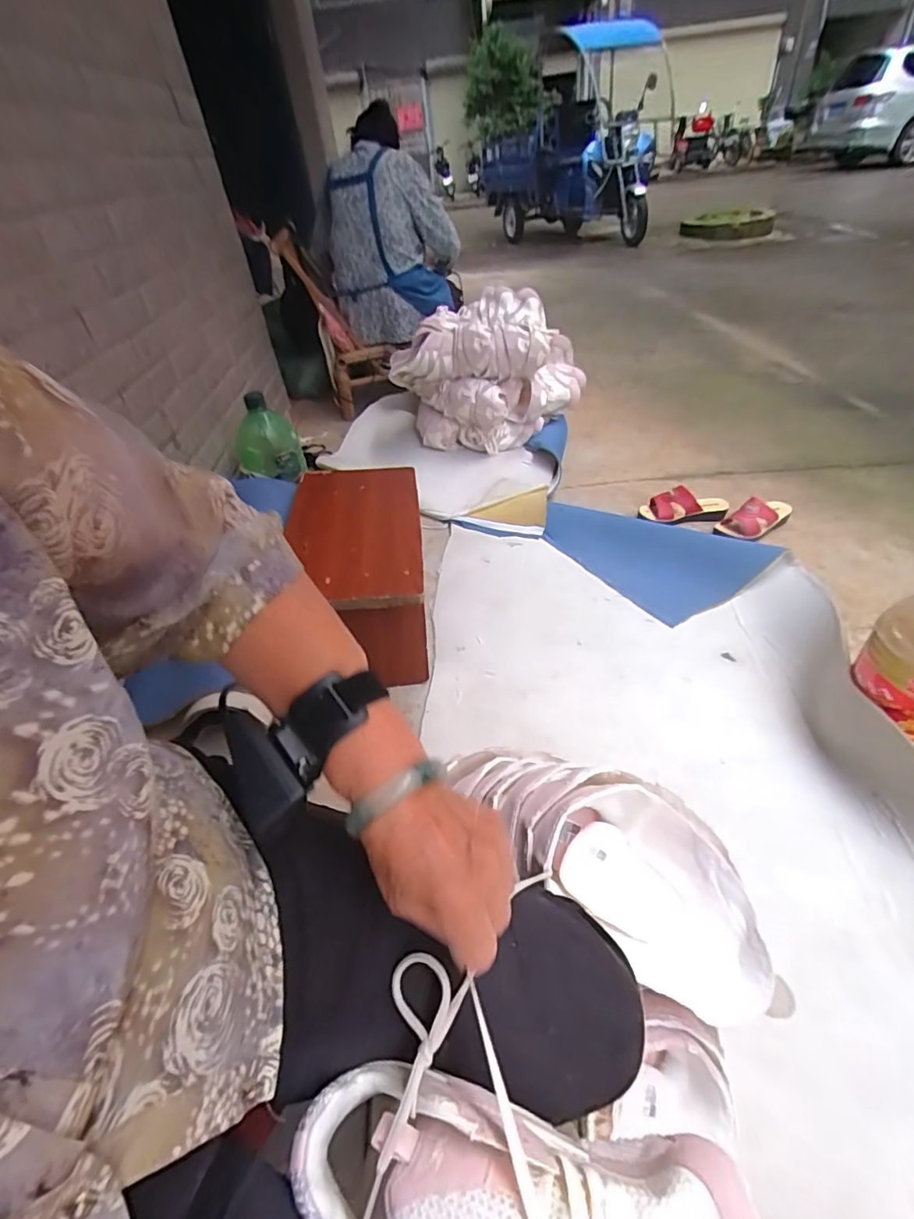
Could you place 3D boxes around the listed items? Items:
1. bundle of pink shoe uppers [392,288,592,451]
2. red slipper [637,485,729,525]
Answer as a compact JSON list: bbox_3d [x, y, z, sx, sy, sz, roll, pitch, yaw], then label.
[{"bbox_3d":[0.088,-0.706,1.634,0.493,0.373,0.351,18,47,27],"label":"bundle of pink shoe uppers"},{"bbox_3d":[0.563,-0.255,1.315,0.210,0.078,0.070,-10,42,-6],"label":"red slipper"}]

